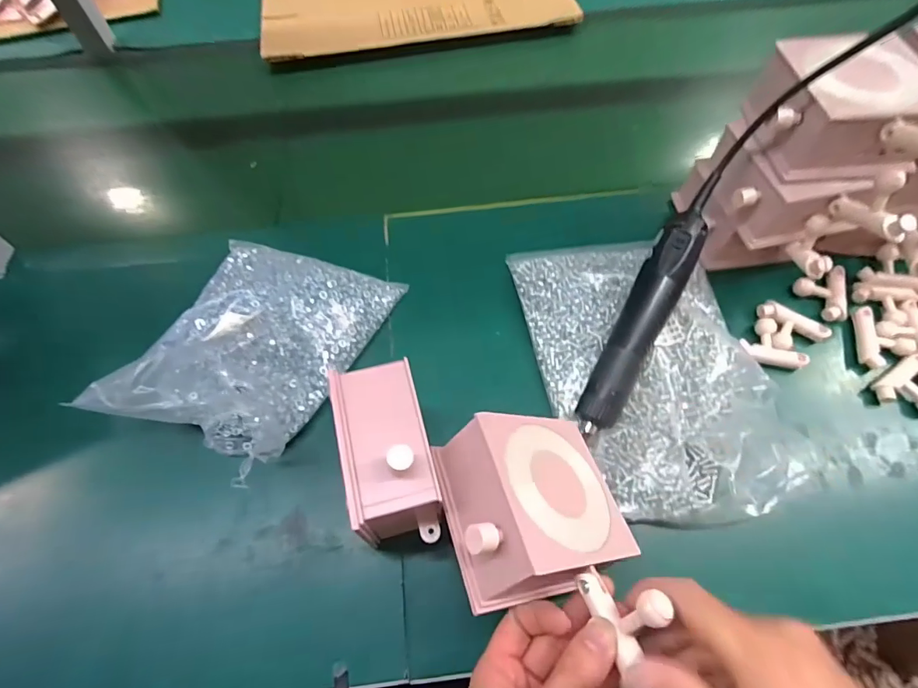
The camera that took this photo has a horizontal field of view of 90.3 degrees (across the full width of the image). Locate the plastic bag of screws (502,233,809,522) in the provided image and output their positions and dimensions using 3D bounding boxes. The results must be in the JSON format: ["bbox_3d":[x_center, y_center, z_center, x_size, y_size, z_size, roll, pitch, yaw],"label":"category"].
[{"bbox_3d":[0.171,0.015,0.417,0.196,0.041,0.284,-13,60,-6],"label":"plastic bag of screws"}]

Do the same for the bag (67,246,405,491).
[{"bbox_3d":[-0.183,0.000,0.421,0.179,0.064,0.215,17,62,11],"label":"bag"}]

